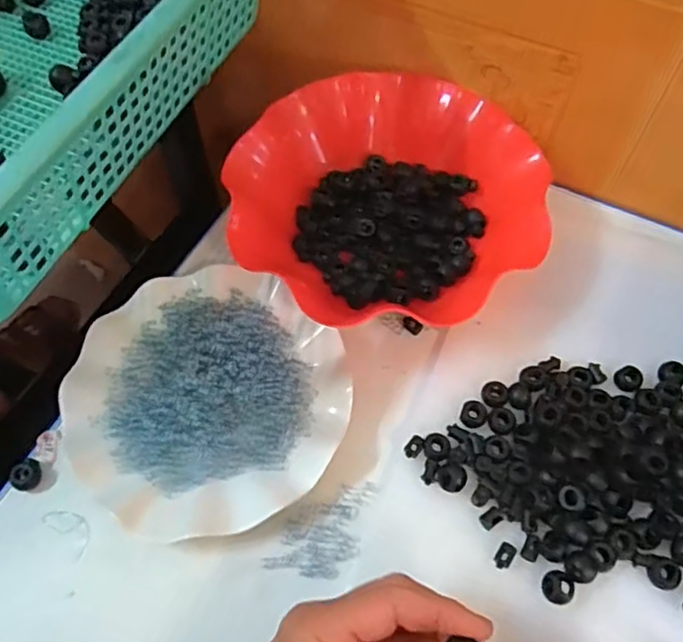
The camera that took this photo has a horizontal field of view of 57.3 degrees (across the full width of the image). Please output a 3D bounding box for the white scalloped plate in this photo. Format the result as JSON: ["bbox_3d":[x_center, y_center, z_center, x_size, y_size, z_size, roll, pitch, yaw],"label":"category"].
[{"bbox_3d":[-0.091,0.049,0.410,0.177,0.019,0.175,-1,64,1],"label":"white scalloped plate"}]

